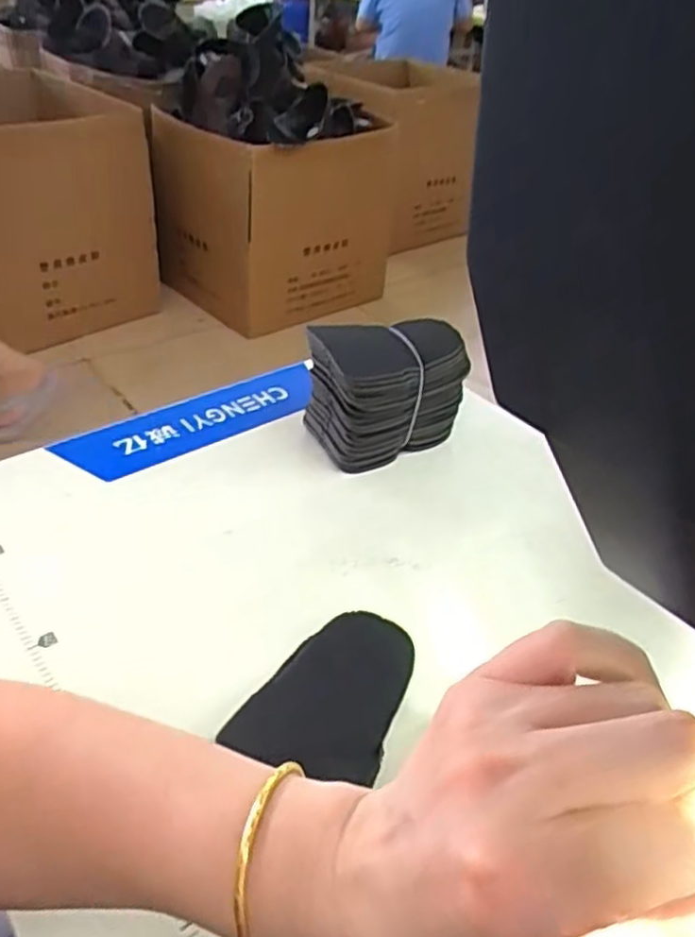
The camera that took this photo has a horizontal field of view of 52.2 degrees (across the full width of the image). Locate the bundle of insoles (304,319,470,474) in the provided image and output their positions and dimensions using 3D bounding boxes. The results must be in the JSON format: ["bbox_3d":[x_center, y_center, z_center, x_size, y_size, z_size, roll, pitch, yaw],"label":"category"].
[{"bbox_3d":[0.035,-0.068,0.621,0.140,0.109,0.072,-10,40,-19],"label":"bundle of insoles"}]

